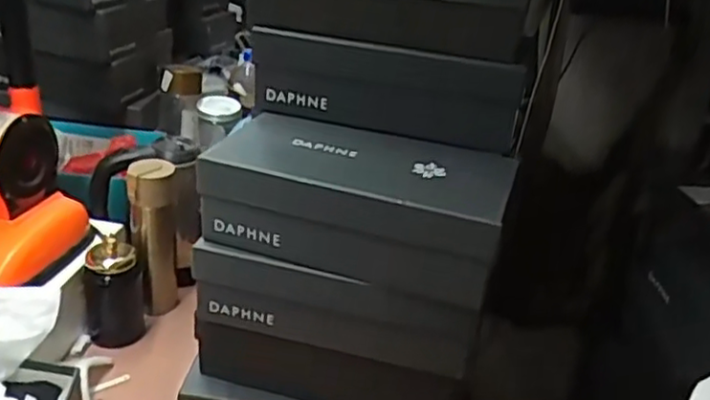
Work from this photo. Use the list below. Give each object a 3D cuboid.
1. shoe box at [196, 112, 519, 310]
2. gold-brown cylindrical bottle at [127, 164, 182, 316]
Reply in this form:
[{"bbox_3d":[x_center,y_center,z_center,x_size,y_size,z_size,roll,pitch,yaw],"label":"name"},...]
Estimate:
[{"bbox_3d":[0.006,-0.002,0.701,0.285,0.097,0.159,13,27,13],"label":"shoe box"},{"bbox_3d":[-0.295,0.059,1.000,0.069,0.238,0.067,5,26,-2],"label":"gold-brown cylindrical bottle"}]

